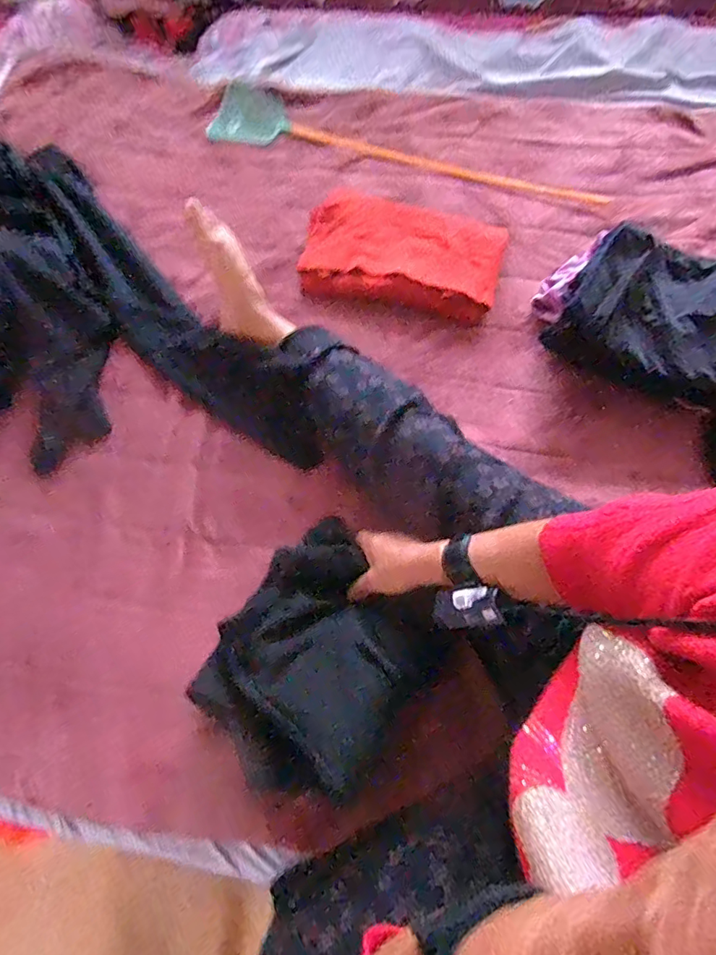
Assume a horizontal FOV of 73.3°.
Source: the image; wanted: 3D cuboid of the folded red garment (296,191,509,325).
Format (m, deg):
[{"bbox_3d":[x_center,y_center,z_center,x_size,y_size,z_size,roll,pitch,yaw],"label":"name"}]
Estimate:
[{"bbox_3d":[0.069,-0.360,0.780,0.312,0.046,0.210,14,73,9],"label":"folded red garment"}]

